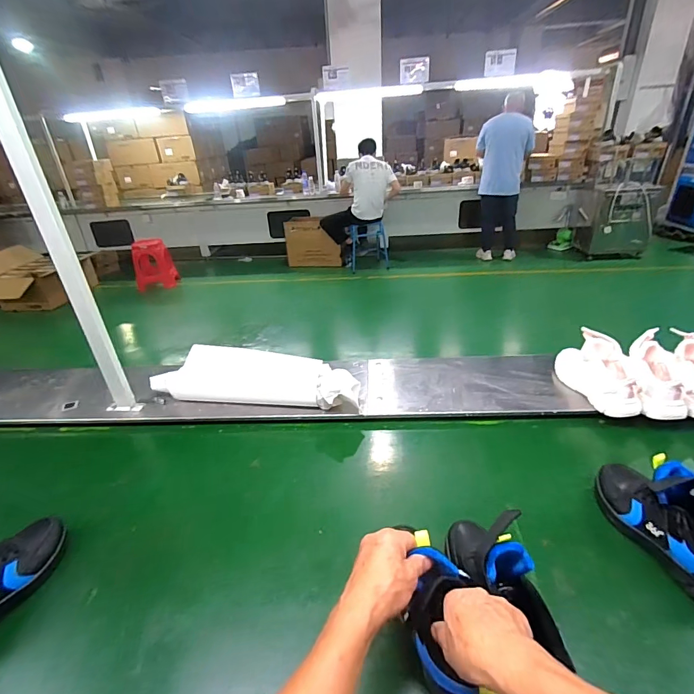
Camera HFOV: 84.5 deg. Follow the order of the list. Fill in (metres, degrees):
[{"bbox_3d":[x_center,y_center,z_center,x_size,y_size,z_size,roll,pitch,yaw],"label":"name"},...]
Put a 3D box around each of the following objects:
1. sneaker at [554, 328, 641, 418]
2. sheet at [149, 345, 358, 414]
[{"bbox_3d":[0.584,0.054,0.877,0.099,0.137,0.205,-9,30,-10],"label":"sneaker"},{"bbox_3d":[-0.222,0.082,0.978,0.529,0.090,0.175,3,30,10],"label":"sheet"}]

